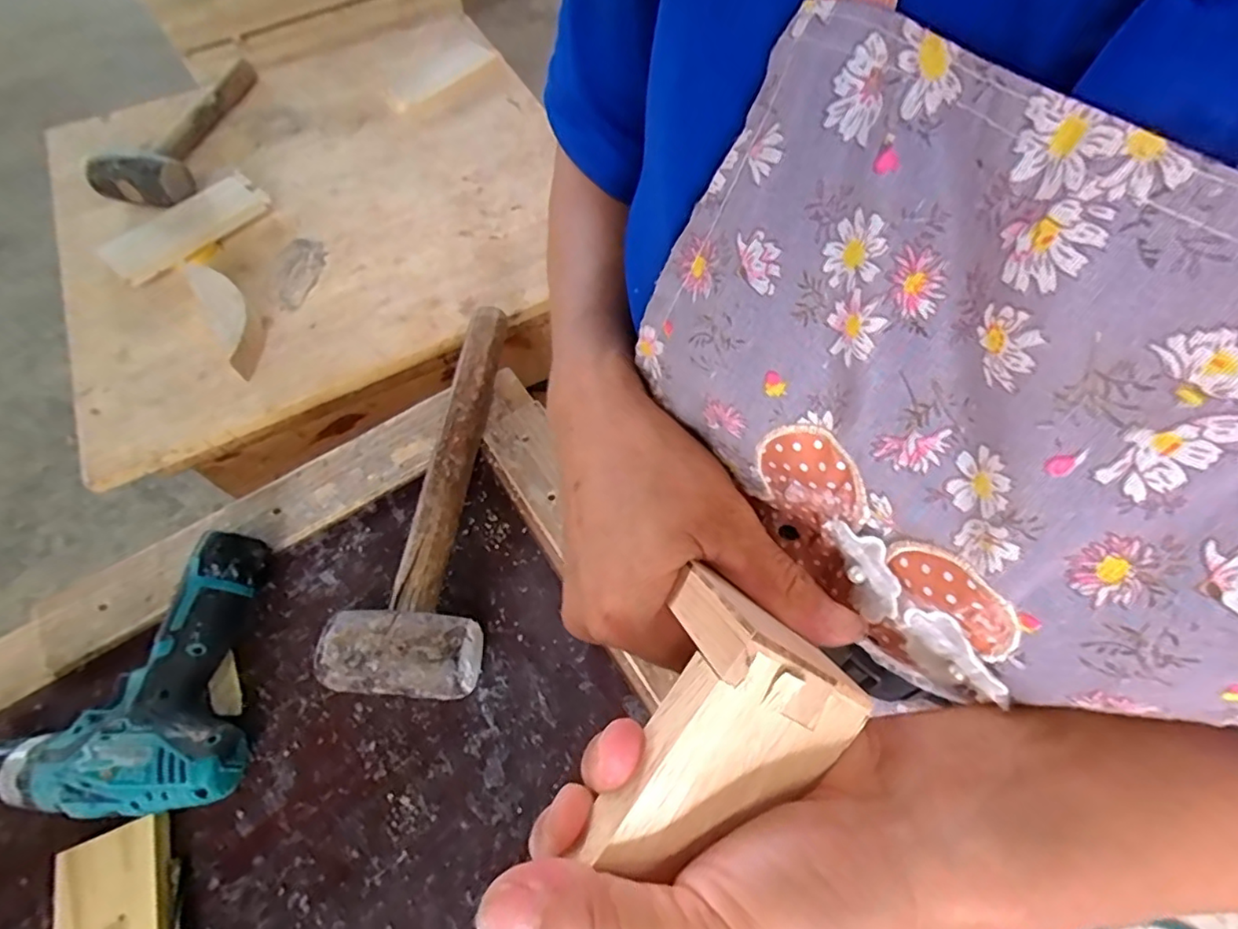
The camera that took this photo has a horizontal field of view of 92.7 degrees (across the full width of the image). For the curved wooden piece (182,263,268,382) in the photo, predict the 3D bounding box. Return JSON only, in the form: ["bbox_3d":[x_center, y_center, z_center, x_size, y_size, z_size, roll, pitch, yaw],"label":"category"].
[{"bbox_3d":[-0.428,-0.170,0.649,0.047,0.031,0.183,-33,66,-14],"label":"curved wooden piece"}]

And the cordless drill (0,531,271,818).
[{"bbox_3d":[-0.351,0.151,0.422,0.177,0.051,0.177,-8,63,-2],"label":"cordless drill"}]

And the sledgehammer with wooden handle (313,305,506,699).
[{"bbox_3d":[-0.143,0.008,0.488,0.109,0.057,0.344,2,63,3],"label":"sledgehammer with wooden handle"}]

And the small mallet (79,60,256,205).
[{"bbox_3d":[-0.573,-0.442,0.759,0.098,0.060,0.259,6,63,5],"label":"small mallet"}]

